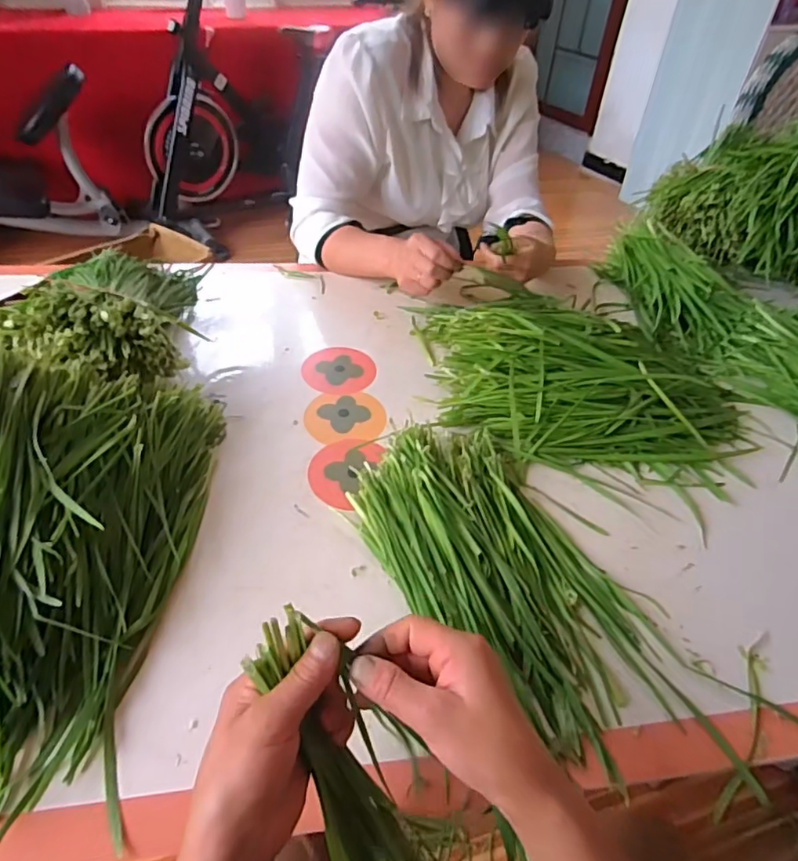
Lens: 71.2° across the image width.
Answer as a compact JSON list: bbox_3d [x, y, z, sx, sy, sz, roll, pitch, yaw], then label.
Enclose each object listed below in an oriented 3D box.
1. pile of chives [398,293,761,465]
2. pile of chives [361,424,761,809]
[{"bbox_3d":[0.226,-0.096,0.693,0.360,0.069,0.287,1,43,-3],"label":"pile of chives"},{"bbox_3d":[0.095,0.129,0.491,0.182,0.040,0.363,-16,46,-21],"label":"pile of chives"}]

